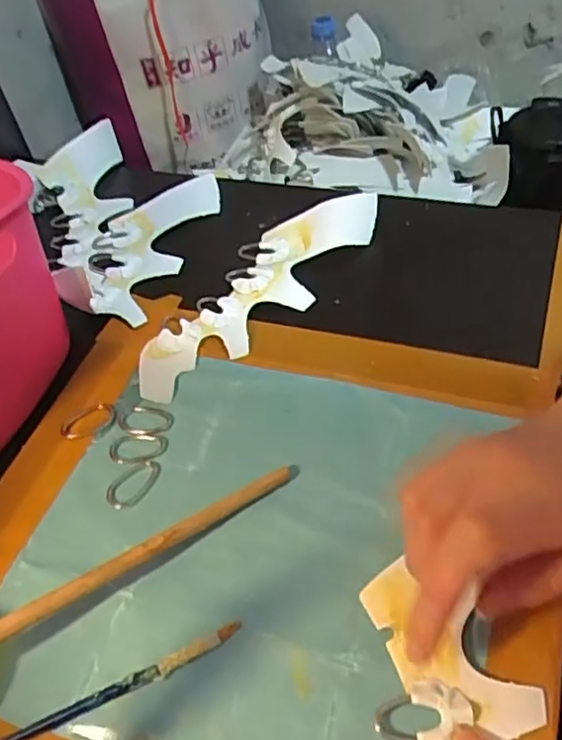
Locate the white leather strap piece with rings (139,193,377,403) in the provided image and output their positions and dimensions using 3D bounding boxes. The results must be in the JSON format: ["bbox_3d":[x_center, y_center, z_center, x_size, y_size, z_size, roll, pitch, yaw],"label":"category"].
[{"bbox_3d":[-0.020,-0.067,0.464,0.075,0.033,0.229,27,58,28],"label":"white leather strap piece with rings"}]

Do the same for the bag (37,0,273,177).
[{"bbox_3d":[-0.131,-0.364,0.768,0.250,0.232,0.084,-19,49,-8],"label":"bag"}]

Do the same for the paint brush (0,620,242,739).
[{"bbox_3d":[-0.096,0.156,0.291,0.166,0.008,0.008,-21,51,-14],"label":"paint brush"}]

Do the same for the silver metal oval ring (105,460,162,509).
[{"bbox_3d":[-0.086,0.066,0.372,0.036,0.004,0.019,-37,56,-25],"label":"silver metal oval ring"}]

